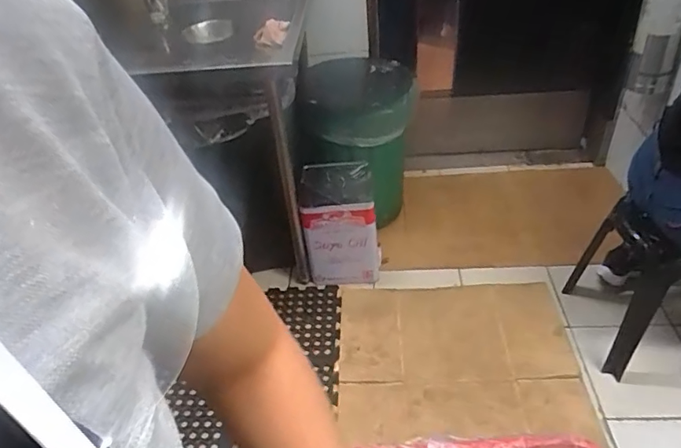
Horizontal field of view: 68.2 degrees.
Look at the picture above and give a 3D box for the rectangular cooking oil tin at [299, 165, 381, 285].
[{"bbox_3d":[-0.003,-0.001,1.689,0.230,0.331,0.268,-5,40,0],"label":"rectangular cooking oil tin"}]

